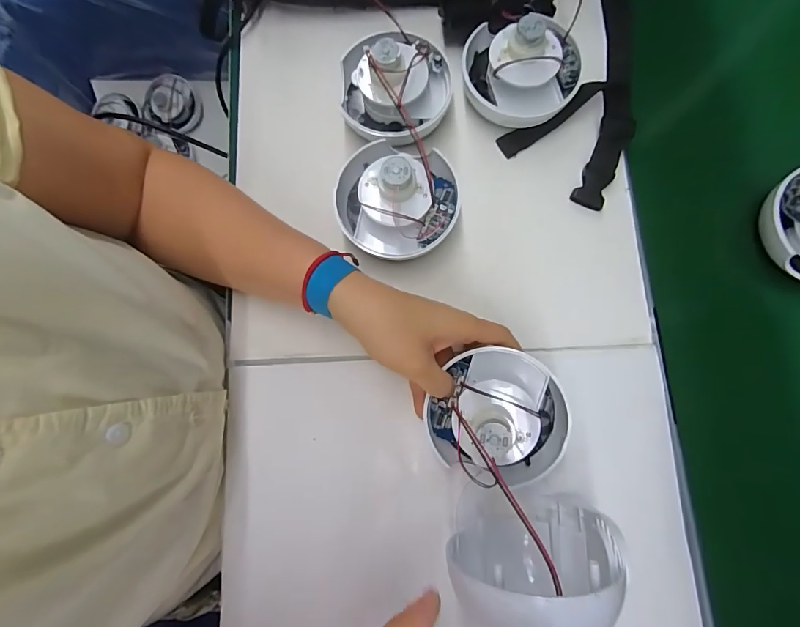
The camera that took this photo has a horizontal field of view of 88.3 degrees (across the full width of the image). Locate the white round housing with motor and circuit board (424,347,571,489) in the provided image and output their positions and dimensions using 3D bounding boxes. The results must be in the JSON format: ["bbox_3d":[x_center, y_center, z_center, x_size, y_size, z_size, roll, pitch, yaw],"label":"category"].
[{"bbox_3d":[0.067,0.072,0.312,0.089,0.054,0.090,8,79,3],"label":"white round housing with motor and circuit board"}]

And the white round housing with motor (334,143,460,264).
[{"bbox_3d":[-0.003,-0.104,0.355,0.106,0.075,0.100,0,79,1],"label":"white round housing with motor"}]

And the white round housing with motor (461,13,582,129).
[{"bbox_3d":[0.112,-0.229,0.377,0.108,0.063,0.103,13,79,4],"label":"white round housing with motor"}]

